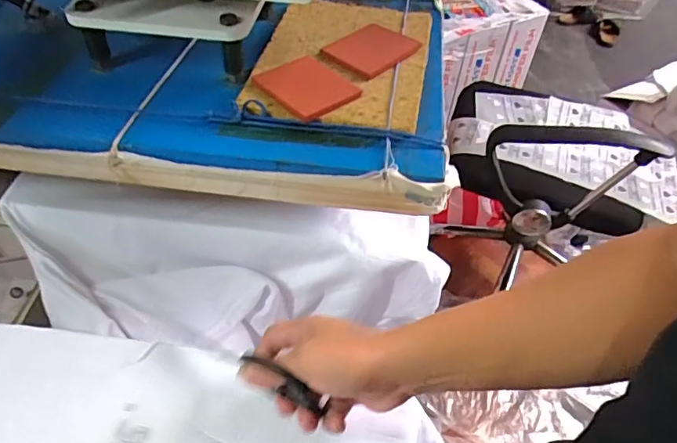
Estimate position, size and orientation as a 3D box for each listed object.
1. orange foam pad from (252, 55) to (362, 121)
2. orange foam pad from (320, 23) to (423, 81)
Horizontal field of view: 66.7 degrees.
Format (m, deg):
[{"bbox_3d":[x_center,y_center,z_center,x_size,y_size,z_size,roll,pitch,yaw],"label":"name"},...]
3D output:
[{"bbox_3d":[-0.033,-0.138,0.523,0.079,0.007,0.090,-31,55,-27],"label":"orange foam pad"},{"bbox_3d":[0.037,-0.197,0.579,0.101,0.009,0.081,-35,57,-29],"label":"orange foam pad"}]

